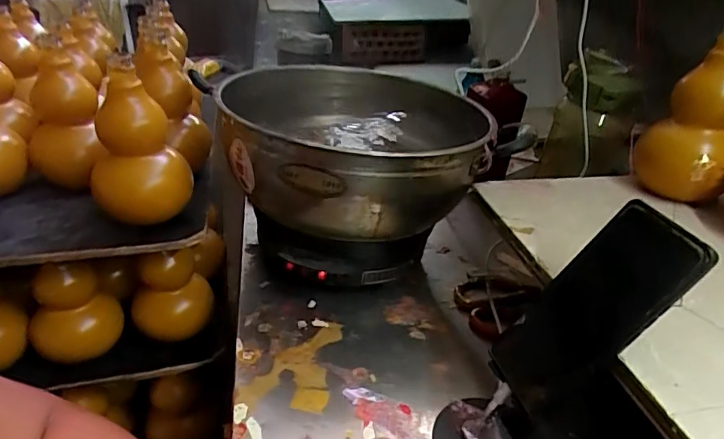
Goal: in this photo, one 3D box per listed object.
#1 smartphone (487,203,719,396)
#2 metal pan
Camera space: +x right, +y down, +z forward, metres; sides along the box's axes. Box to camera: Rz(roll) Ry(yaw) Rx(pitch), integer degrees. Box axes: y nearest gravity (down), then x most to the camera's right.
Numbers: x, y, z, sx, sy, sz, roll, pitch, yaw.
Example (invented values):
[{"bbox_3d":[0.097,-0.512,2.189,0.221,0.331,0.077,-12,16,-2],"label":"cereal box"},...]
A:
[{"bbox_3d":[0.162,0.065,0.372,0.007,0.163,0.075,27,21,-30],"label":"smartphone"},{"bbox_3d":[-0.014,-0.089,0.600,0.292,0.112,0.291,0,30,0],"label":"metal pan"}]

